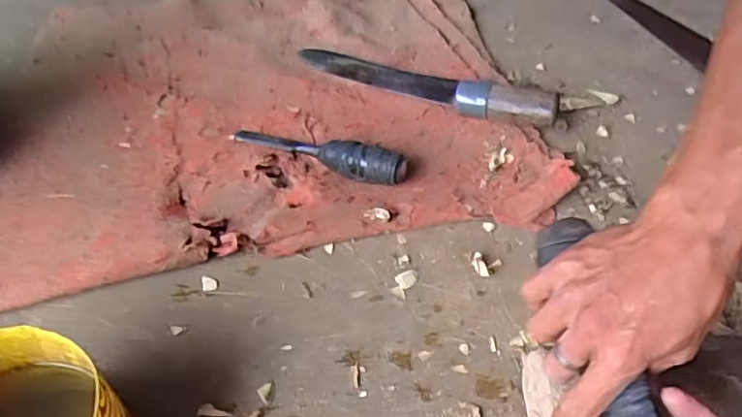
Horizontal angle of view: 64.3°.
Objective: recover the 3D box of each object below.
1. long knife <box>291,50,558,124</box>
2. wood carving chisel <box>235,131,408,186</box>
[{"bbox_3d":[0.055,-0.152,0.681,0.318,0.049,0.033,22,54,18],"label":"long knife"},{"bbox_3d":[-0.057,-0.063,0.609,0.192,0.036,0.029,19,53,15],"label":"wood carving chisel"}]

